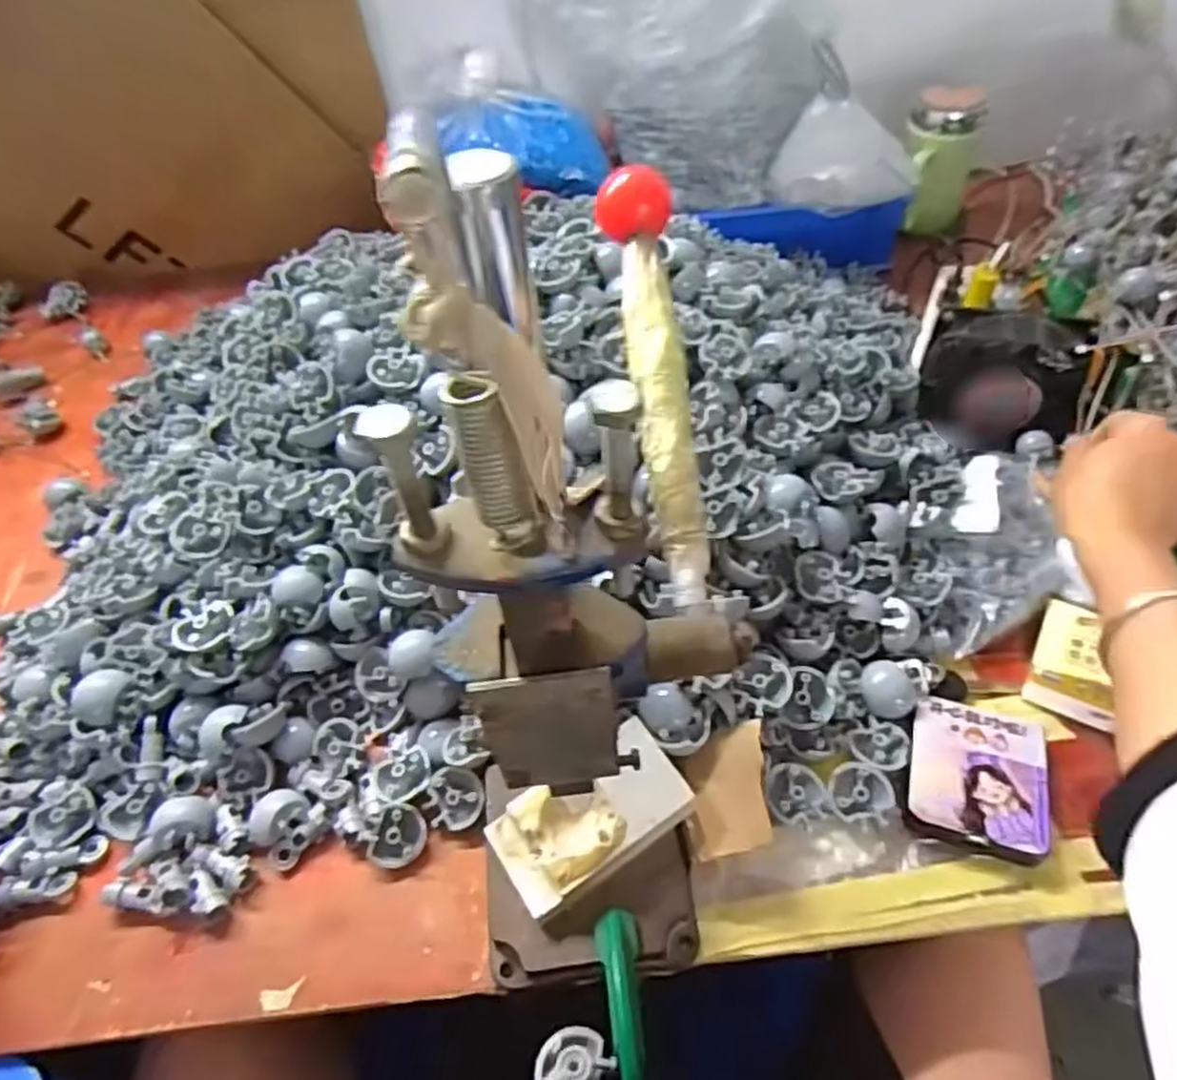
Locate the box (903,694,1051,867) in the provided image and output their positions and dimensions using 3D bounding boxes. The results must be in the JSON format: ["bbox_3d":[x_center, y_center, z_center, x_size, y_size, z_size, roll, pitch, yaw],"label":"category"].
[{"bbox_3d":[0.234,0.145,0.443,0.075,0.024,0.086,13,53,16],"label":"box"}]

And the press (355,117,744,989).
[{"bbox_3d":[0.011,0.006,0.333,0.111,0.372,0.290,7,52,12],"label":"press"}]

